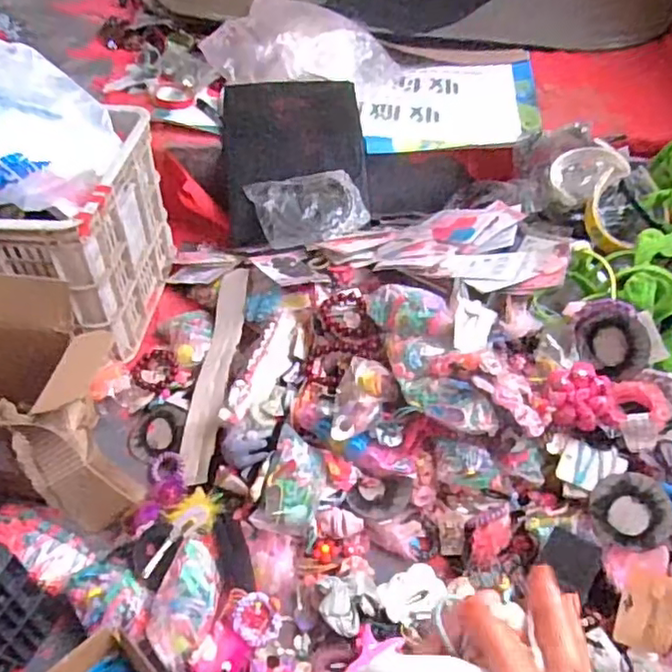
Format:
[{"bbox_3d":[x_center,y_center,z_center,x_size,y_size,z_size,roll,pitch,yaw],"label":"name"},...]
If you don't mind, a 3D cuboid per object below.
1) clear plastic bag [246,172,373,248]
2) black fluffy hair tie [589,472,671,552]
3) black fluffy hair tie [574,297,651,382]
[{"bbox_3d":[-0.053,-0.247,1.203,0.182,0.075,0.168,-17,49,-16],"label":"clear plastic bag"},{"bbox_3d":[0.370,0.220,0.797,0.088,0.013,0.090,-17,58,19],"label":"black fluffy hair tie"},{"bbox_3d":[0.371,0.004,0.853,0.089,0.105,0.022,-5,-1,22],"label":"black fluffy hair tie"}]

